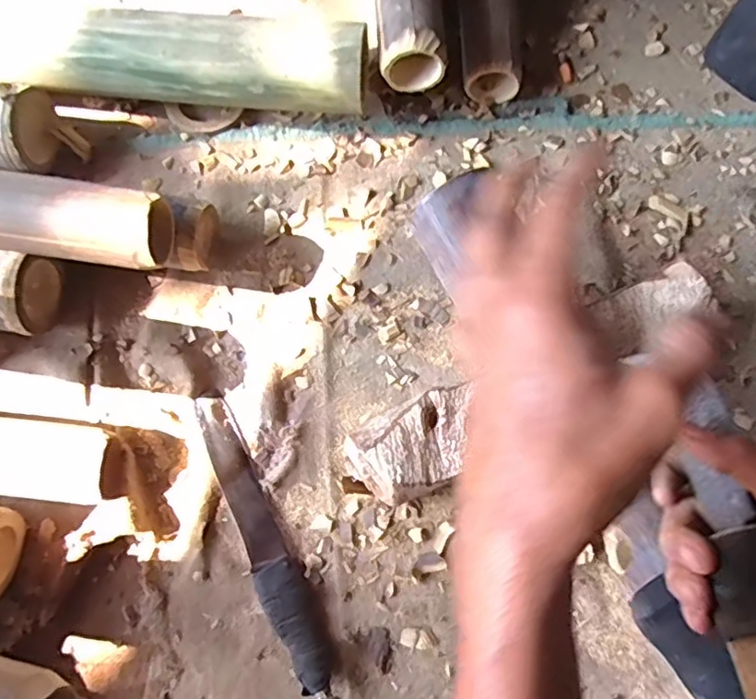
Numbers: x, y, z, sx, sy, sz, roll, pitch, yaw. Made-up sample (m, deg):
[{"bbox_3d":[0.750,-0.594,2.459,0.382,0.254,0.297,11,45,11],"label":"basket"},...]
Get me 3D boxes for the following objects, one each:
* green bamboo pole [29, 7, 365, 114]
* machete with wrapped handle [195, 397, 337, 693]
[{"bbox_3d":[-0.163,-0.261,0.545,0.305,0.068,0.068,5,76,-1],"label":"green bamboo pole"},{"bbox_3d":[-0.098,0.155,0.511,0.035,0.022,0.250,-25,78,-8],"label":"machete with wrapped handle"}]

